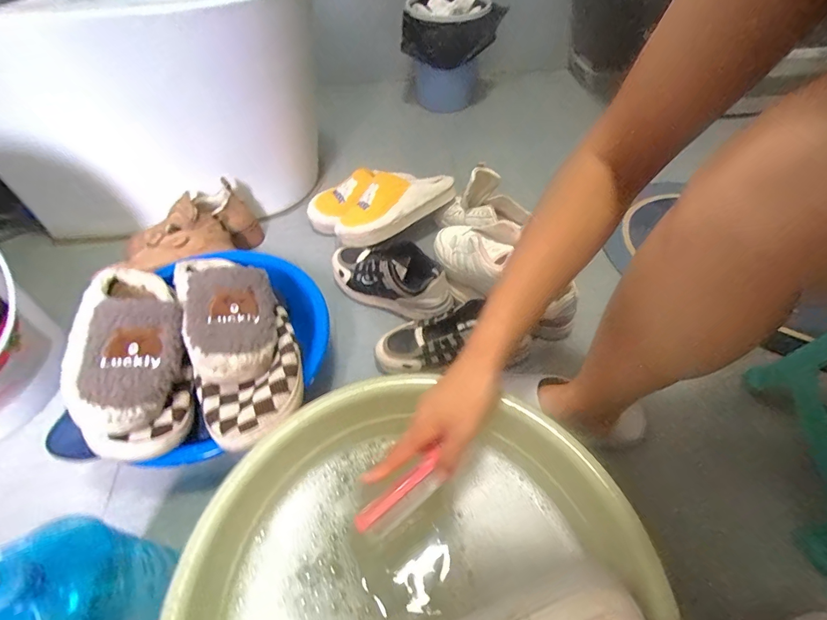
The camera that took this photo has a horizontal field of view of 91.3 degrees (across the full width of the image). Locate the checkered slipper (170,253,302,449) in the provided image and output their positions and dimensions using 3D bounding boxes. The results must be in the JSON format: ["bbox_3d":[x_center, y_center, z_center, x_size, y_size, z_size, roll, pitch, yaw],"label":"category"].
[{"bbox_3d":[-0.231,0.014,0.523,0.121,0.067,0.314,-20,53,-14],"label":"checkered slipper"}]

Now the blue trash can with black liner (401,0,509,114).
[{"bbox_3d":[0.099,-0.684,1.084,0.251,0.239,0.210,0,50,1],"label":"blue trash can with black liner"}]

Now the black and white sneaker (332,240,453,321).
[{"bbox_3d":[-0.040,-0.058,0.716,0.224,0.093,0.098,19,53,17],"label":"black and white sneaker"}]

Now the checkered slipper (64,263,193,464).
[{"bbox_3d":[-0.348,0.043,0.505,0.124,0.087,0.269,-20,53,-15],"label":"checkered slipper"}]

